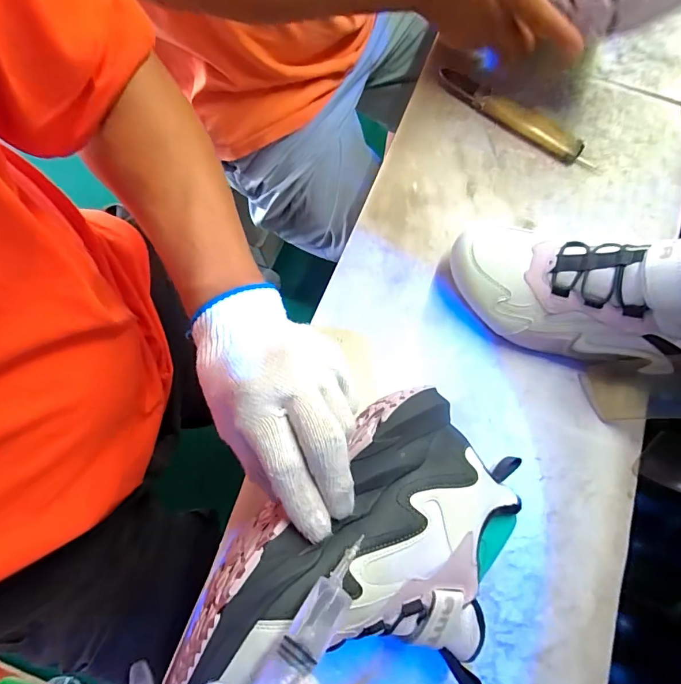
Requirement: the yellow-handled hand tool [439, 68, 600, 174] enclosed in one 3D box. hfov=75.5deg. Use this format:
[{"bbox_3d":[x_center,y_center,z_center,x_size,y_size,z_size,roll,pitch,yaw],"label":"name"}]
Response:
[{"bbox_3d":[0.182,-0.229,0.452,0.184,0.021,0.027,36,75,9],"label":"yellow-handled hand tool"}]

